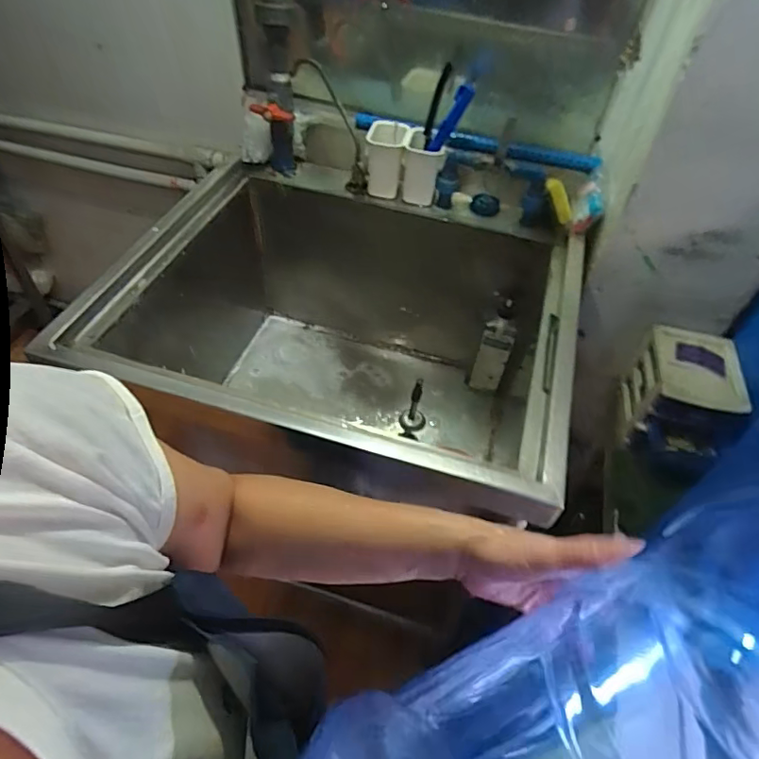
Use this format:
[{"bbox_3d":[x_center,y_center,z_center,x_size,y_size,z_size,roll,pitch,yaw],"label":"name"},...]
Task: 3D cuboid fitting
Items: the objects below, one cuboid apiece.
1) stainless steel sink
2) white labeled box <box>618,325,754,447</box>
[{"bbox_3d":[-0.077,-0.037,1.007,0.742,0.427,0.612,14,50,7],"label":"stainless steel sink"},{"bbox_3d":[0.531,0.021,0.950,0.147,0.149,0.171,11,50,5],"label":"white labeled box"}]

